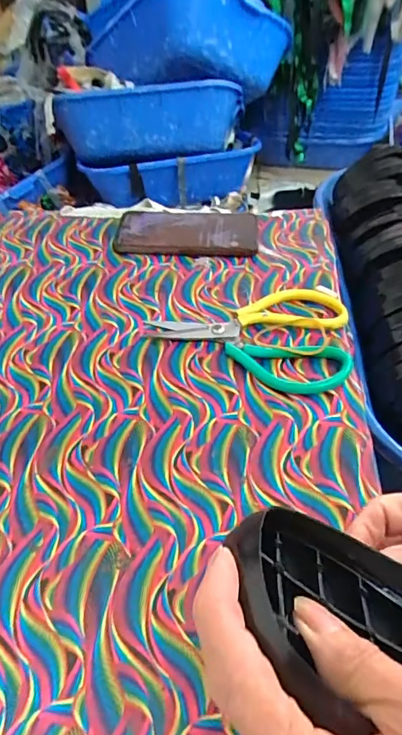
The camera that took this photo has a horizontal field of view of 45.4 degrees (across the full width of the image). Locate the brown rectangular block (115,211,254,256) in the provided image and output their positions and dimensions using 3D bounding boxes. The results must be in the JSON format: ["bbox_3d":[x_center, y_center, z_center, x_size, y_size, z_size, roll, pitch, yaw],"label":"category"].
[{"bbox_3d":[-0.015,-0.157,0.547,0.154,0.015,0.077,1,48,5],"label":"brown rectangular block"}]

